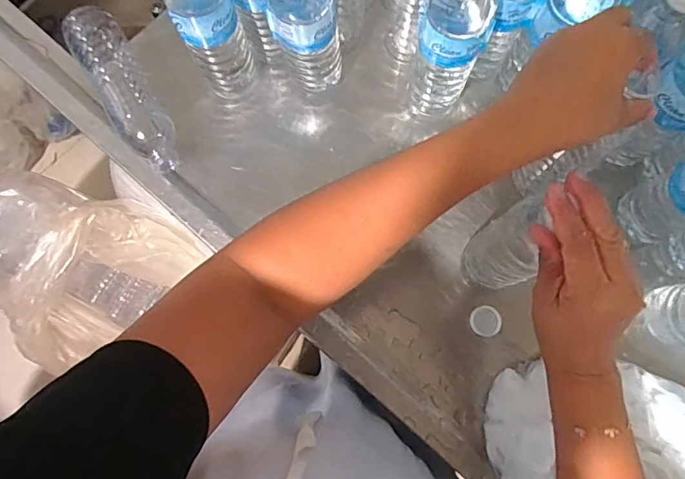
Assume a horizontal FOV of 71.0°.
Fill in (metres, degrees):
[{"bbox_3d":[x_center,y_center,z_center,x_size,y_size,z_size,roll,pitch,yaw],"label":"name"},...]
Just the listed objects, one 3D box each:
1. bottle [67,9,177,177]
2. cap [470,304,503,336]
[{"bbox_3d":[-0.245,-0.166,0.548,0.059,0.056,0.206,-30,79,-7],"label":"bottle"},{"bbox_3d":[0.153,0.087,0.512,0.031,0.009,0.031,20,78,4],"label":"cap"}]

